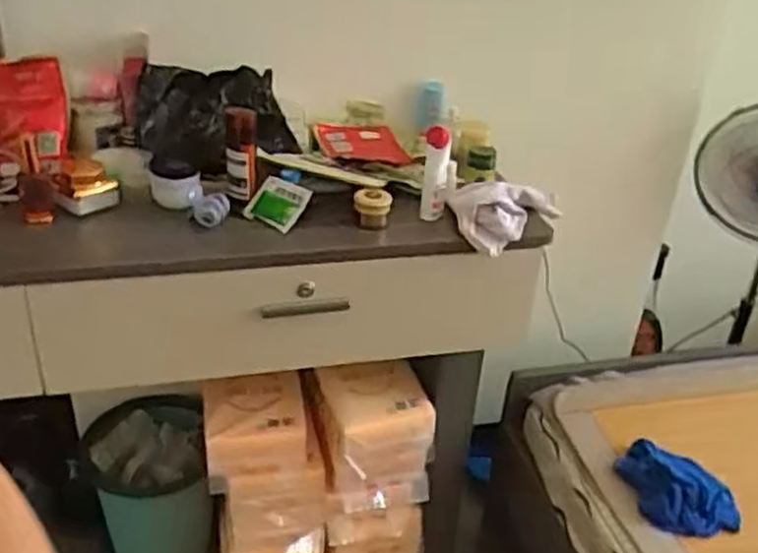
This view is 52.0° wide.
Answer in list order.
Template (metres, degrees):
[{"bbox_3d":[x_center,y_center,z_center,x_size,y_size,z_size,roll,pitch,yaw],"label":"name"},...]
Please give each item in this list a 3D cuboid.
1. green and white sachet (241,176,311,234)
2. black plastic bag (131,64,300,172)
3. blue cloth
[{"bbox_3d":[-0.137,-0.099,1.059,0.073,0.010,0.070,26,75,18],"label":"green and white sachet"},{"bbox_3d":[-0.232,-0.222,1.110,0.200,0.127,0.147,-12,34,-25],"label":"black plastic bag"},{"bbox_3d":[0.460,0.329,1.199,0.137,0.078,0.156,-1,31,-8],"label":"blue cloth"}]

